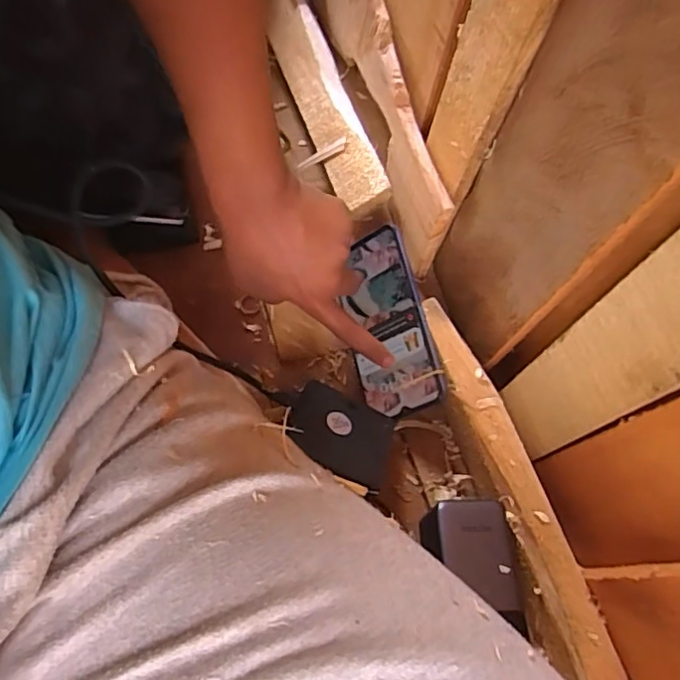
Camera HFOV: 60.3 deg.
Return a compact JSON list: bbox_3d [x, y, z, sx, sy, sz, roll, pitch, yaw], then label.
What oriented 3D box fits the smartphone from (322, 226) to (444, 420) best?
[{"bbox_3d":[0.036,-0.014,0.481,0.069,0.010,0.153,-25,69,31],"label":"smartphone"}]

